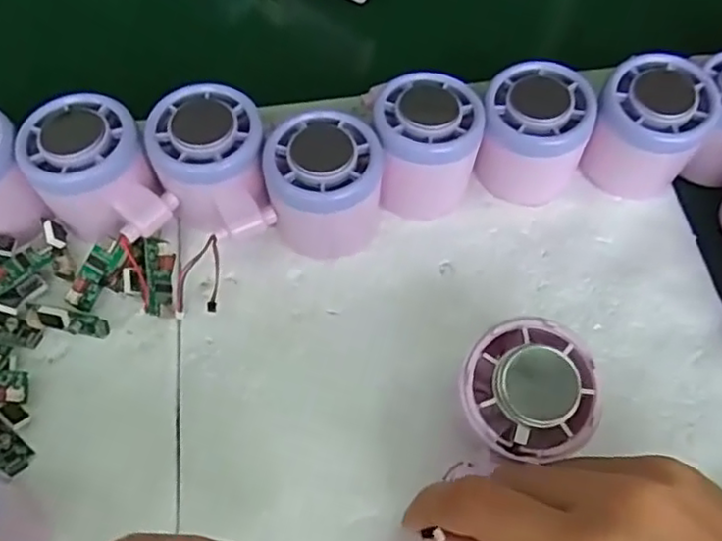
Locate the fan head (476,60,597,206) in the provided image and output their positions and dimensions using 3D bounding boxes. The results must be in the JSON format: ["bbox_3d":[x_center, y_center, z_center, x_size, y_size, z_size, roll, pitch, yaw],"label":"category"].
[{"bbox_3d":[0.091,-0.071,0.341,0.054,0.057,0.046,15,63,8],"label":"fan head"}]

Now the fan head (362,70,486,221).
[{"bbox_3d":[0.032,-0.064,0.335,0.053,0.056,0.052,0,61,0],"label":"fan head"}]

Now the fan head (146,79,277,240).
[{"bbox_3d":[-0.075,-0.047,0.324,0.056,0.058,0.070,-10,62,-5],"label":"fan head"}]

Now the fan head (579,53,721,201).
[{"bbox_3d":[0.148,-0.072,0.339,0.053,0.063,0.047,25,64,13],"label":"fan head"}]

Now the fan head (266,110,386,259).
[{"bbox_3d":[-0.019,-0.041,0.321,0.057,0.059,0.050,3,62,2],"label":"fan head"}]

